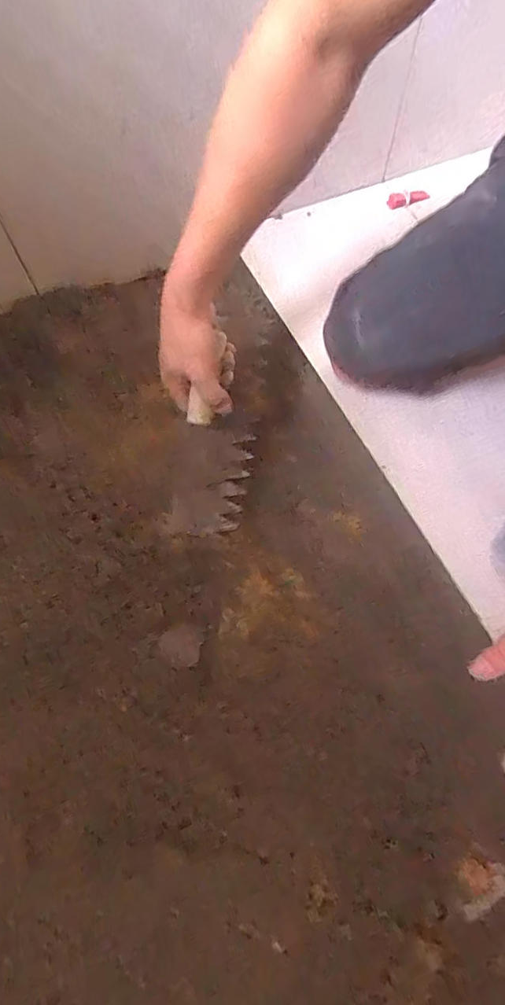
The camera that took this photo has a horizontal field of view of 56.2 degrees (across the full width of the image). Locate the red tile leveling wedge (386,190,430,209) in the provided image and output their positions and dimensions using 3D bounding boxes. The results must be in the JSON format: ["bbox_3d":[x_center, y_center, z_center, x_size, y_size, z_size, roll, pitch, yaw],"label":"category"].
[{"bbox_3d":[0.260,-0.503,0.780,0.078,0.019,0.019,-20,68,-9],"label":"red tile leveling wedge"}]

